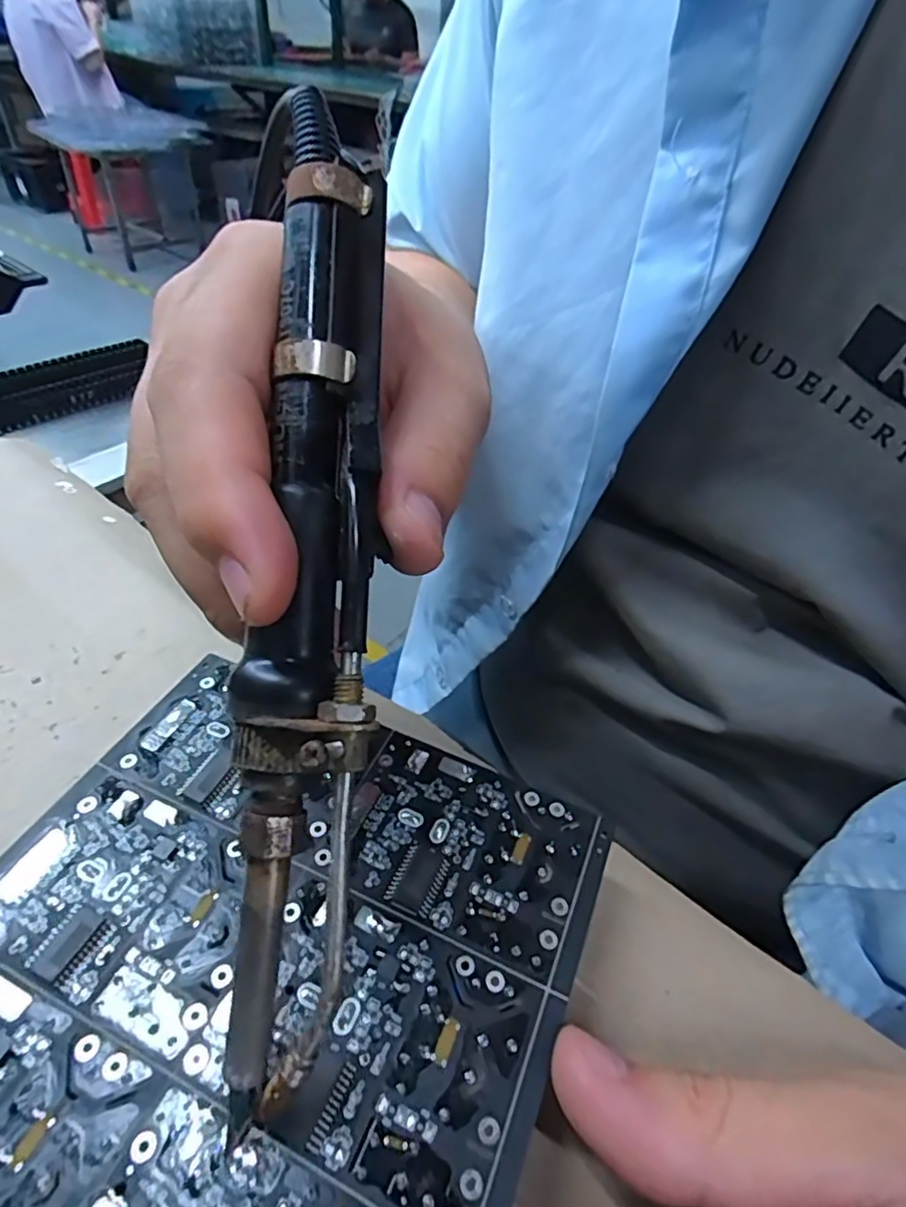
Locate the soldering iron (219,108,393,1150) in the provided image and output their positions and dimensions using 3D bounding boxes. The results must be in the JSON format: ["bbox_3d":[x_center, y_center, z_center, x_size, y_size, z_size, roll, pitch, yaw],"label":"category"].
[{"bbox_3d":[-0.029,-0.003,0.124,0.025,0.015,0.187,3,86,-2],"label":"soldering iron"}]

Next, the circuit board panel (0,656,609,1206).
[{"bbox_3d":[-0.047,0.080,0.141,0.134,0.004,0.137,19,44,16],"label":"circuit board panel"}]

